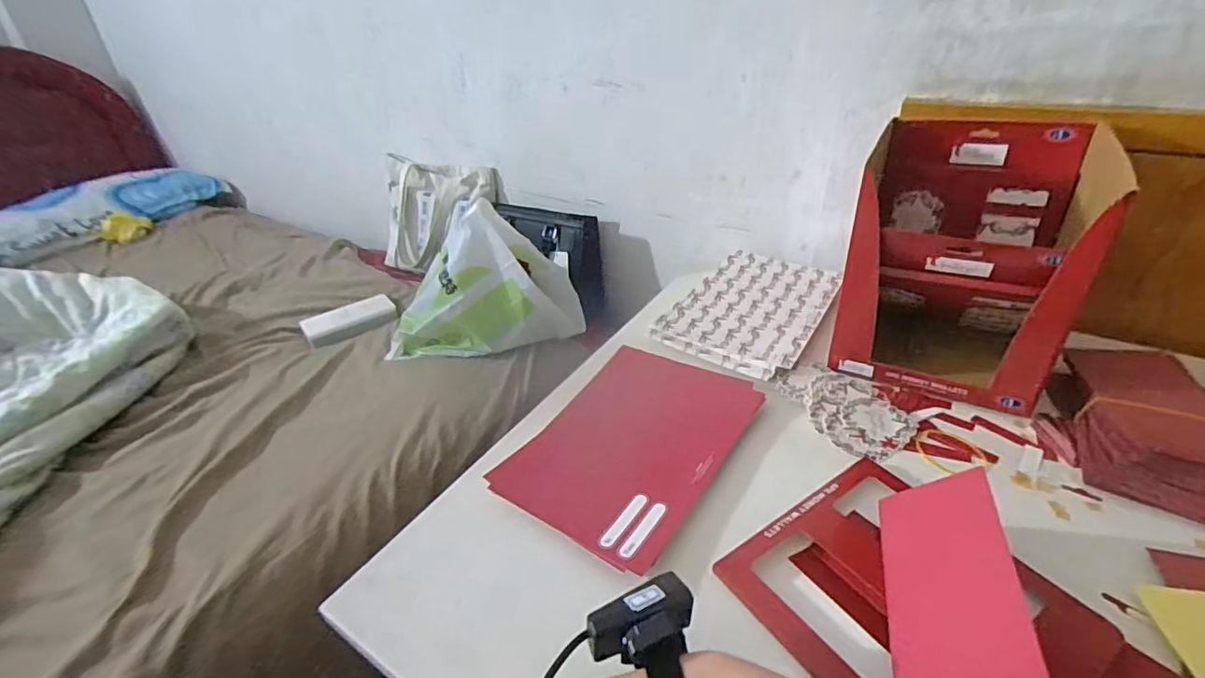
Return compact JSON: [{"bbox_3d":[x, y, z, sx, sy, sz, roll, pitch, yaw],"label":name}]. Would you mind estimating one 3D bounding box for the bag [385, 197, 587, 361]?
[{"bbox_3d":[-0.205,-0.090,0.906,0.334,0.226,0.124,-8,32,-7],"label":"bag"}]

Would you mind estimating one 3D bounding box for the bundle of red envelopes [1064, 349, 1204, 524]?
[{"bbox_3d":[0.521,0.078,0.523,0.113,0.047,0.201,13,35,24],"label":"bundle of red envelopes"}]

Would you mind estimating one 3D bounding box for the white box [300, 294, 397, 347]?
[{"bbox_3d":[-0.496,-0.038,1.073,0.069,0.033,0.173,25,42,38],"label":"white box"}]

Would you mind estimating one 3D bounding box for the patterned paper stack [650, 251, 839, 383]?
[{"bbox_3d":[0.209,-0.045,0.760,0.182,0.027,0.273,18,38,31],"label":"patterned paper stack"}]

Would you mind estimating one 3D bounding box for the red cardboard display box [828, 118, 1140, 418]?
[{"bbox_3d":[0.405,-0.098,0.626,0.201,0.241,0.235,15,37,28],"label":"red cardboard display box"}]

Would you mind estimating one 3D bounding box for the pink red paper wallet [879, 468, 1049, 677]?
[{"bbox_3d":[0.238,0.170,0.373,0.085,0.021,0.185,-36,13,37],"label":"pink red paper wallet"}]

